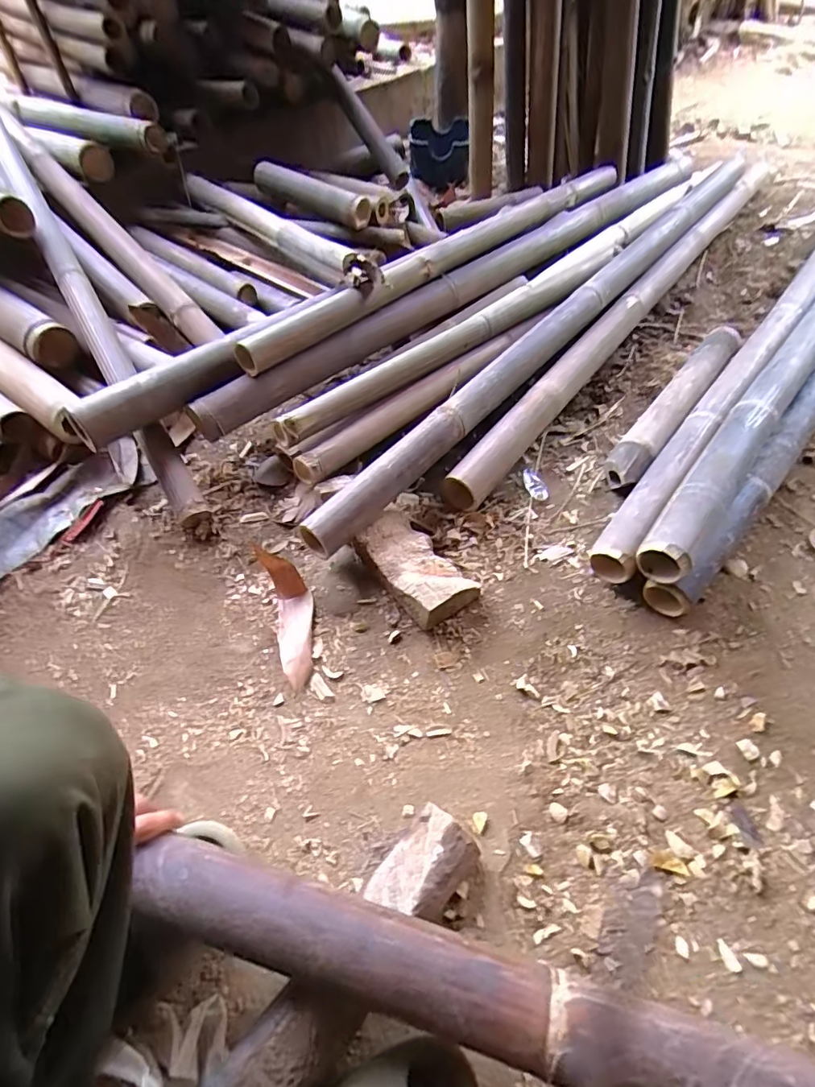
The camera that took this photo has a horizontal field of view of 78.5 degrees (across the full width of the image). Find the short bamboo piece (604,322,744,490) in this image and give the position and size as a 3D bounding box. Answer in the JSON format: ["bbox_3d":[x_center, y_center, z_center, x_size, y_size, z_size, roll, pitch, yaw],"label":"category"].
[{"bbox_3d":[0.497,-0.258,0.929,0.070,0.071,0.506,33,61,25],"label":"short bamboo piece"}]

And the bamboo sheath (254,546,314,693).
[{"bbox_3d":[-0.164,0.098,0.705,0.056,0.051,0.207,-16,53,-9],"label":"bamboo sheath"}]

